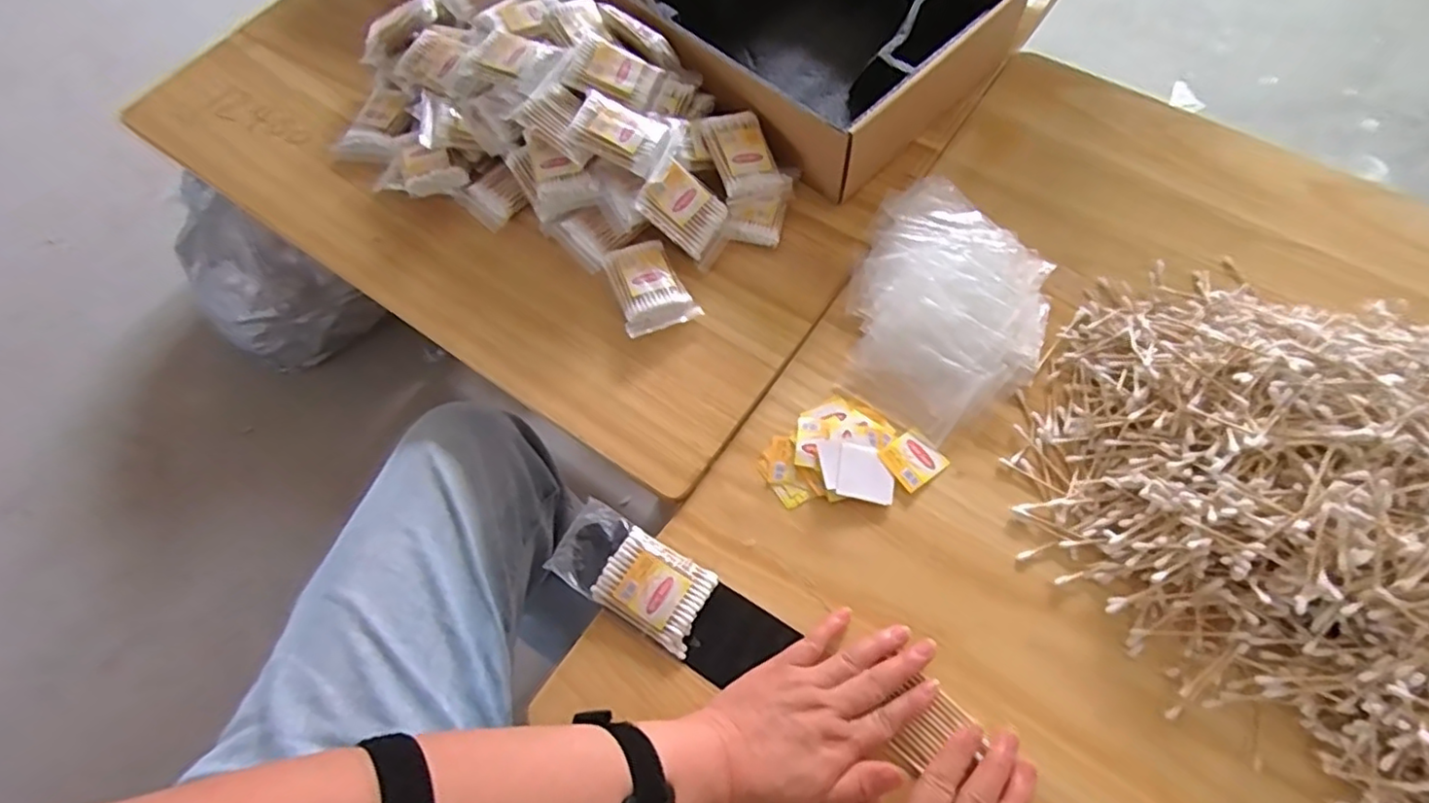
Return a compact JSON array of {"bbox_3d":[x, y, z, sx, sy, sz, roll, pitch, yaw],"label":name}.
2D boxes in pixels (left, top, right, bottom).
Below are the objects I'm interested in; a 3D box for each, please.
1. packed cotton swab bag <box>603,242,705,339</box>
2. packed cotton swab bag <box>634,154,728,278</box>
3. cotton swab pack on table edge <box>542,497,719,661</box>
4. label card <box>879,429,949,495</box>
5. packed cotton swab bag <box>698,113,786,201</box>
[{"bbox_3d":[-0.057,-0.100,0.562,0.060,0.017,0.088,-23,68,-7],"label":"packed cotton swab bag"},{"bbox_3d":[-0.023,-0.164,0.567,0.089,0.008,0.056,42,86,-12],"label":"packed cotton swab bag"},{"bbox_3d":[-0.059,0.125,0.472,0.114,0.018,0.060,29,71,14],"label":"cotton swab pack on table edge"},{"bbox_3d":[0.153,0.044,0.499,0.041,0.004,0.039,-35,70,-12],"label":"label card"},{"bbox_3d":[0.026,-0.220,0.581,0.056,0.010,0.078,-17,84,-17],"label":"packed cotton swab bag"}]

